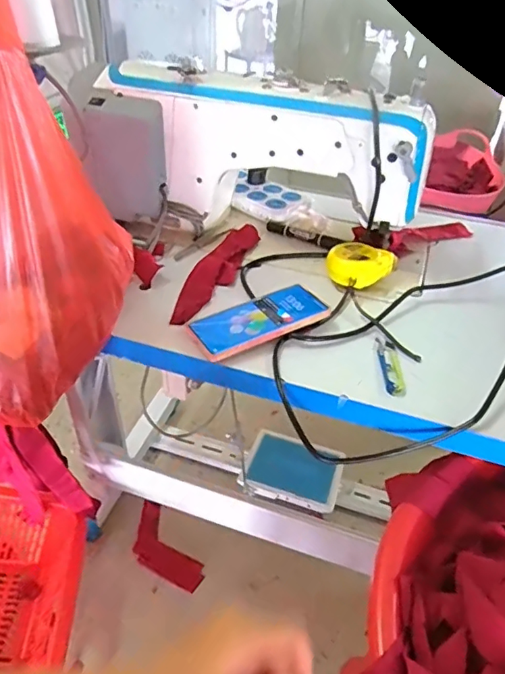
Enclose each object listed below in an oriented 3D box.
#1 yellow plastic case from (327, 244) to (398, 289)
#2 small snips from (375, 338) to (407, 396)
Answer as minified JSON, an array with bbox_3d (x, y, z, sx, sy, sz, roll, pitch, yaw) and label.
[{"bbox_3d":[0.148,-0.104,0.705,0.089,0.031,0.067,-26,48,-30],"label":"yellow plastic case"},{"bbox_3d":[0.160,0.032,0.587,0.024,0.009,0.091,3,40,0],"label":"small snips"}]

